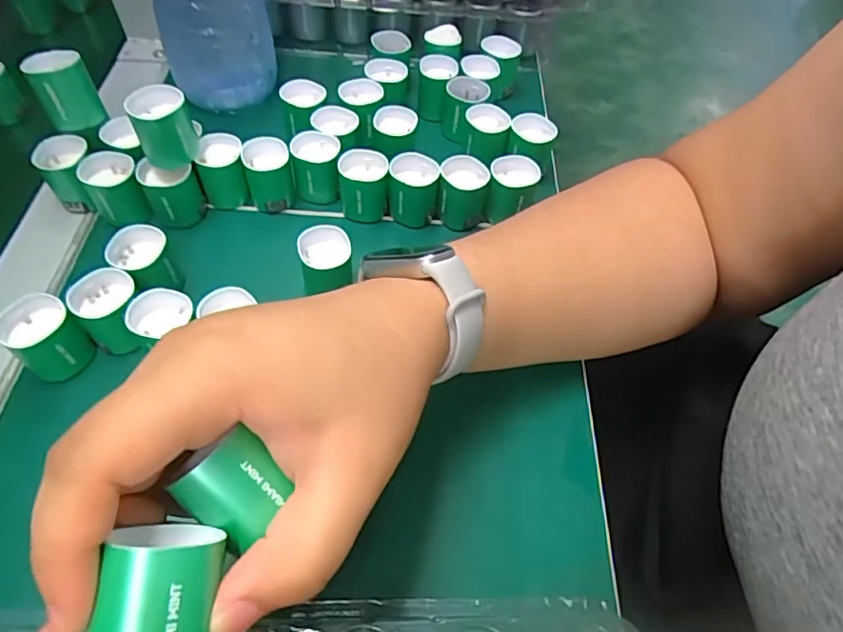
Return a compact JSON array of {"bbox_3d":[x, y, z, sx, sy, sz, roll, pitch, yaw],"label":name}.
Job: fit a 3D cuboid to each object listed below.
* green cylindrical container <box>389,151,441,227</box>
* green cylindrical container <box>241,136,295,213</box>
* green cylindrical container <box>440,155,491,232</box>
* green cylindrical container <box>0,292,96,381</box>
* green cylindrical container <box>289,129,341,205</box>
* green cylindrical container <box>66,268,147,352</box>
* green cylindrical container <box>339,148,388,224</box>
[{"bbox_3d":[-0.005,-0.079,0.348,0.029,0.037,0.027,3,55,-4],"label":"green cylindrical container"},{"bbox_3d":[-0.095,-0.087,0.348,0.027,0.040,0.027,3,55,-4],"label":"green cylindrical container"},{"bbox_3d":[0.026,-0.078,0.349,0.030,0.035,0.029,4,55,-3],"label":"green cylindrical container"},{"bbox_3d":[-0.185,0.012,0.275,0.029,0.038,0.029,3,55,-4],"label":"green cylindrical container"},{"bbox_3d":[-0.067,-0.093,0.355,0.028,0.038,0.028,3,55,-4],"label":"green cylindrical container"},{"bbox_3d":[-0.159,-0.001,0.287,0.029,0.037,0.032,-30,63,-23],"label":"green cylindrical container"},{"bbox_3d":[-0.036,-0.080,0.348,0.030,0.039,0.028,3,55,-4],"label":"green cylindrical container"}]

